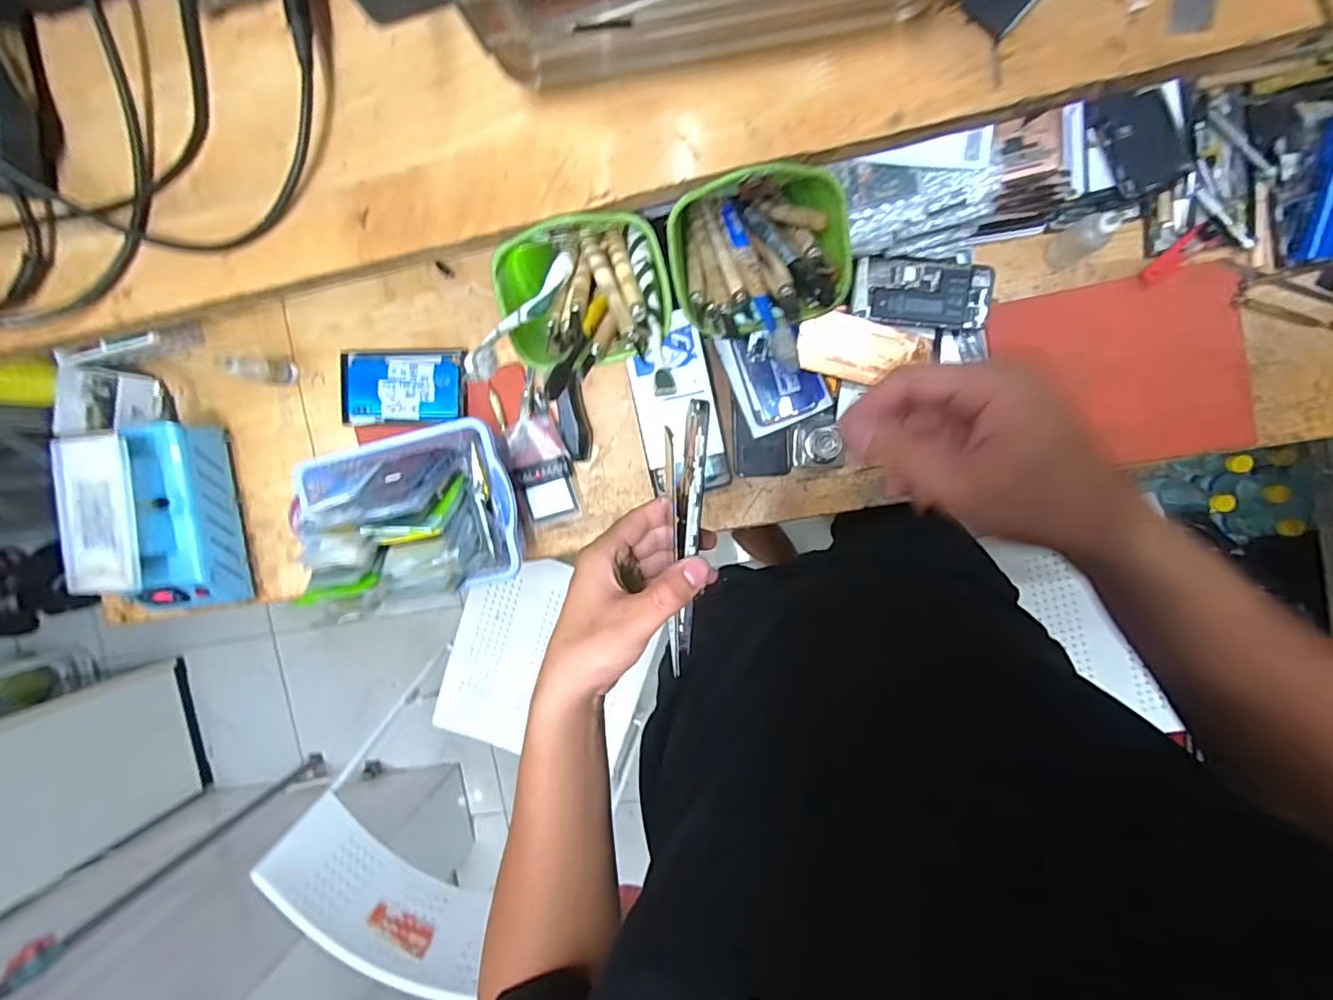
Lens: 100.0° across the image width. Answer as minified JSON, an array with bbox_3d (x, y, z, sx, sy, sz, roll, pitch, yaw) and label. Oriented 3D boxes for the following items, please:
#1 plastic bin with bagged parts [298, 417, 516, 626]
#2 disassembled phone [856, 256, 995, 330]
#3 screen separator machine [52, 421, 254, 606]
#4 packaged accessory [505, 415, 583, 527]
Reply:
[{"bbox_3d":[-0.322,0.021,0.706,0.275,0.108,0.205,-8,94,8],"label":"plastic bin with bagged parts"},{"bbox_3d":[0.289,-0.233,0.626,0.137,0.013,0.070,8,96,7],"label":"disassembled phone"},{"bbox_3d":[-0.683,0.029,0.750,0.123,0.143,0.242,-7,94,8],"label":"screen separator machine"},{"bbox_3d":[-0.164,-0.038,0.735,0.078,0.016,0.139,-17,101,7],"label":"packaged accessory"}]

